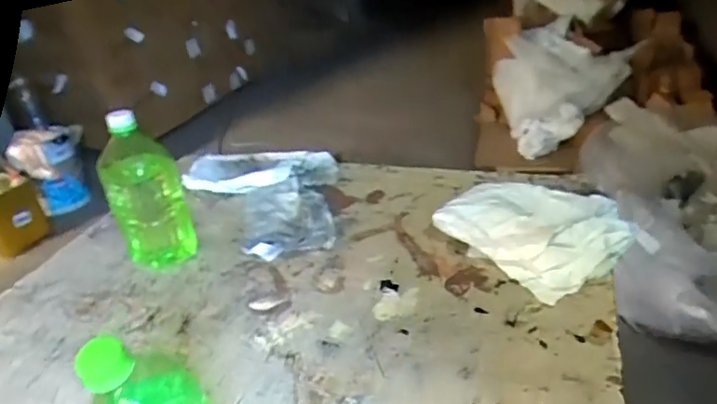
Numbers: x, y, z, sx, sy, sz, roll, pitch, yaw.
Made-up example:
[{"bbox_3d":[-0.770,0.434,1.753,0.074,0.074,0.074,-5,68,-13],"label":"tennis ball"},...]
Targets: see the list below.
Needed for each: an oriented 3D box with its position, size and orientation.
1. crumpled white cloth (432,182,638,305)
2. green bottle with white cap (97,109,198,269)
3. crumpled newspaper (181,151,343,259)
[{"bbox_3d":[0.230,0.022,0.732,0.186,0.069,0.226,-27,36,-34],"label":"crumpled white cloth"},{"bbox_3d":[-0.292,-0.016,0.741,0.096,0.216,0.080,-18,31,-21],"label":"green bottle with white cap"},{"bbox_3d":[-0.171,-0.009,0.898,0.263,0.027,0.316,-5,29,2],"label":"crumpled newspaper"}]

